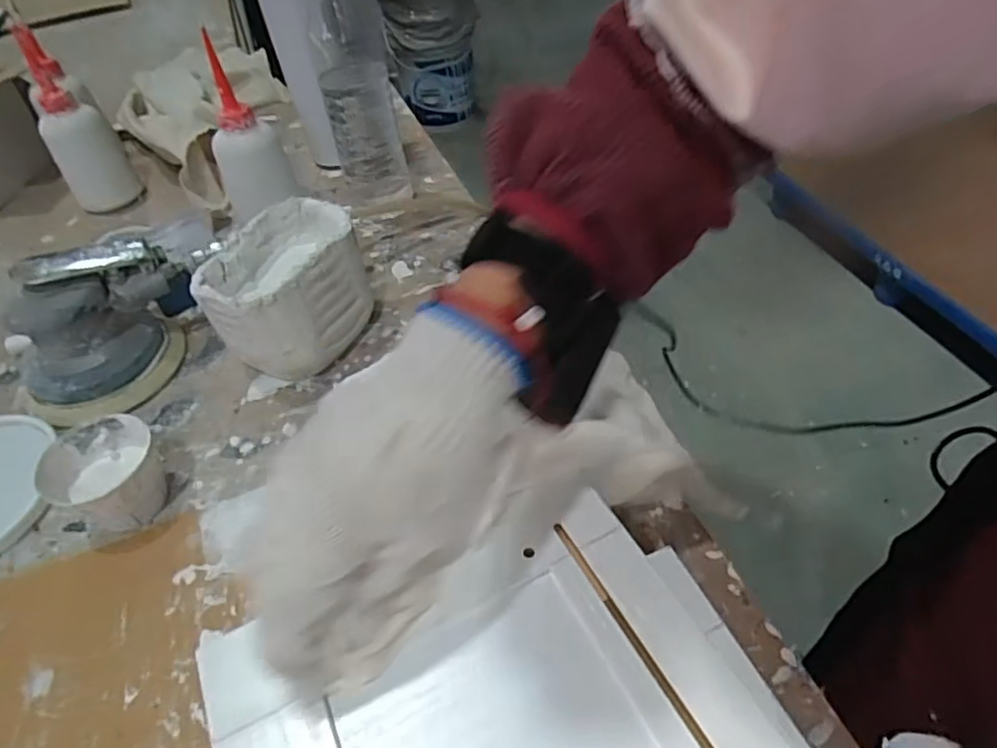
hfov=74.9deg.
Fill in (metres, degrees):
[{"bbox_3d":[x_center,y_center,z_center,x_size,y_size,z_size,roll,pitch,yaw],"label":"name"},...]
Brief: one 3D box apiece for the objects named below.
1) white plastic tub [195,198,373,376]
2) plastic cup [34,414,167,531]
[{"bbox_3d":[-0.150,-0.056,0.469,0.079,0.088,0.108,17,51,22],"label":"white plastic tub"},{"bbox_3d":[-0.233,0.062,0.393,0.065,0.042,0.060,-4,46,4],"label":"plastic cup"}]

